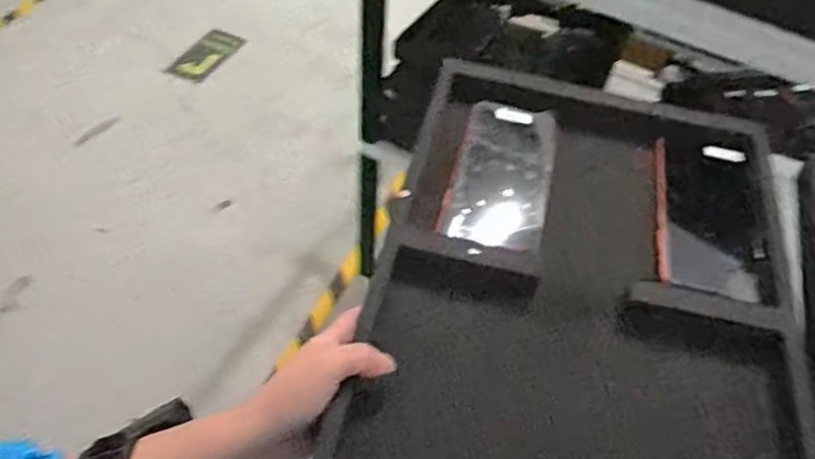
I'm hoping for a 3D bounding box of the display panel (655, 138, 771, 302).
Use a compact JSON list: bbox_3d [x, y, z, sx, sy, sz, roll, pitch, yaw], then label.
[{"bbox_3d":[0.250,-0.014,0.542,0.086,0.012,0.171,12,51,5],"label":"display panel"}]

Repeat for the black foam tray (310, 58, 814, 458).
[{"bbox_3d":[0.130,0.049,0.480,0.293,0.039,0.427,12,51,4],"label":"black foam tray"}]

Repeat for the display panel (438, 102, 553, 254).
[{"bbox_3d":[0.081,-0.048,0.549,0.081,0.014,0.169,14,51,6],"label":"display panel"}]

